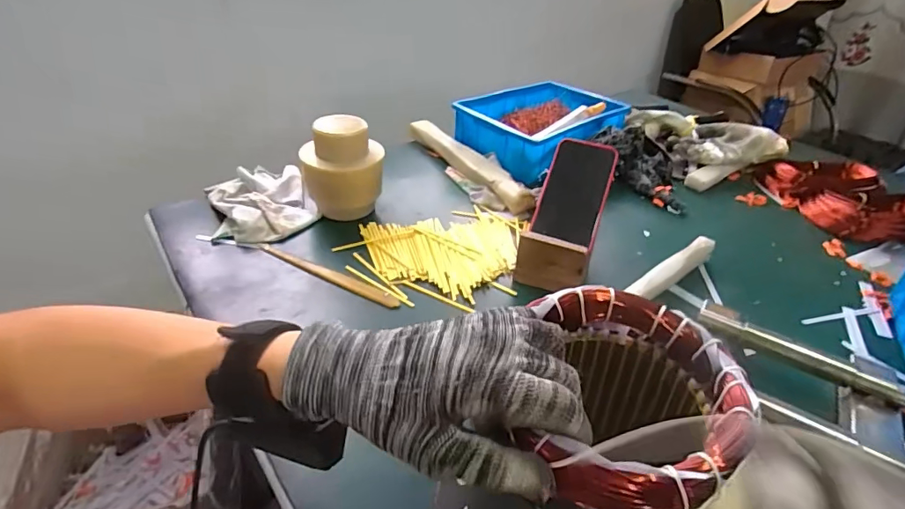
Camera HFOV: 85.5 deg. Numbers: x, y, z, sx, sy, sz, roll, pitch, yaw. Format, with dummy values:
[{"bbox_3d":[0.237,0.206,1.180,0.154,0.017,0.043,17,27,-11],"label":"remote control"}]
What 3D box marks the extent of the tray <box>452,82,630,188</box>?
[{"bbox_3d":[0.163,-0.236,0.895,0.285,0.075,0.211,-23,43,-32],"label":"tray"}]

